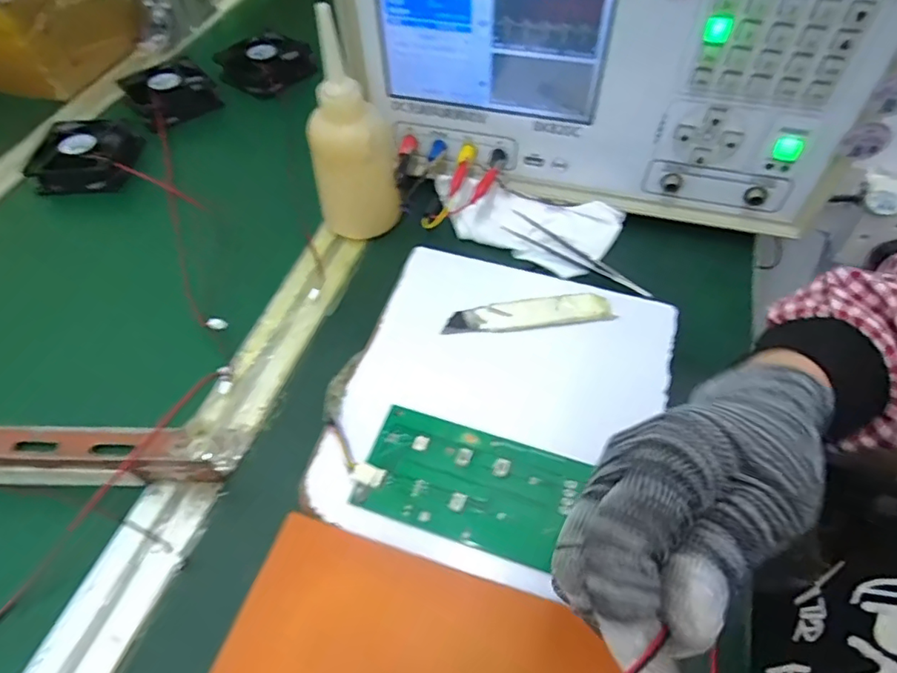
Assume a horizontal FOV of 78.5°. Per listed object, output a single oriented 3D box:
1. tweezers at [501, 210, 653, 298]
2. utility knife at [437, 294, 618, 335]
[{"bbox_3d":[0.097,-0.063,0.415,0.122,0.011,0.018,31,61,23],"label":"tweezers"},{"bbox_3d":[0.055,-0.014,0.377,0.112,0.010,0.026,-4,54,-1],"label":"utility knife"}]

